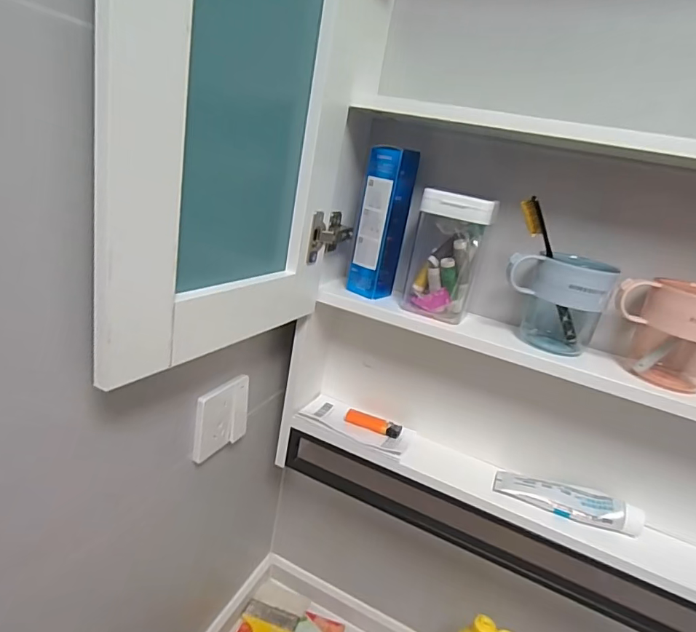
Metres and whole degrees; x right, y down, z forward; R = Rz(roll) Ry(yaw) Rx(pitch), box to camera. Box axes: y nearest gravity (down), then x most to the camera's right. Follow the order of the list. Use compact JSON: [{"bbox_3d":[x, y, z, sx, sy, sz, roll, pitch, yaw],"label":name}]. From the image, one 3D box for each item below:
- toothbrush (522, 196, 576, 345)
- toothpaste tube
[{"bbox_3d":[0.230,-0.046,0.516,0.020,0.184,0.016,-30,24,-5],"label":"toothbrush"},{"bbox_3d":[0.270,0.225,0.567,0.167,0.026,0.042,14,18,23],"label":"toothpaste tube"}]

